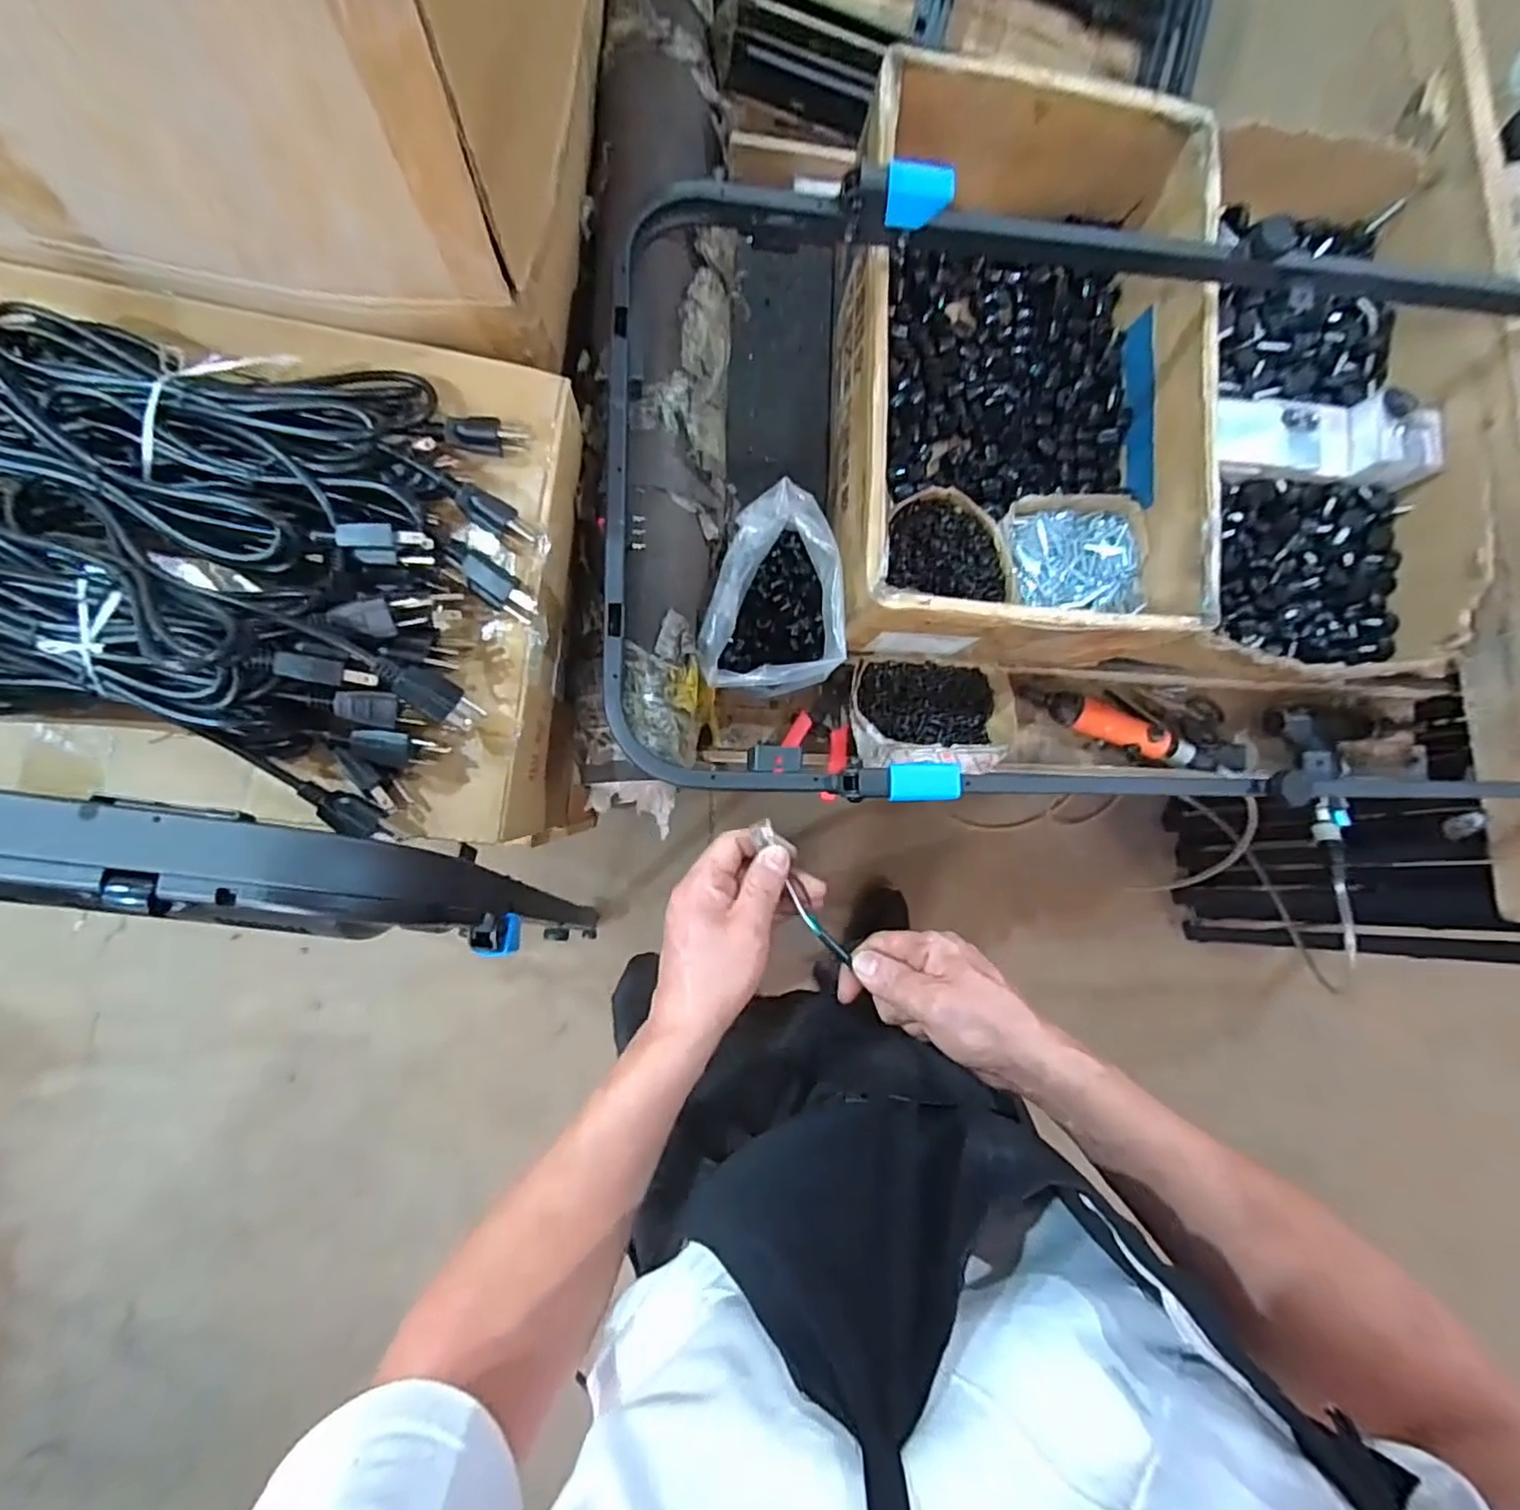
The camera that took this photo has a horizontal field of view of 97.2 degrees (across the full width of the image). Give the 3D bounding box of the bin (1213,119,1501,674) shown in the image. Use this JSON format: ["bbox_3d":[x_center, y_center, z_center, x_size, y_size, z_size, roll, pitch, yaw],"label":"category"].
[{"bbox_3d":[0.660,-0.409,0.773,0.287,0.125,0.646,-2,87,-7],"label":"bin"}]

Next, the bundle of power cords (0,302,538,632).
[{"bbox_3d":[-0.370,-0.202,0.421,0.455,0.056,0.180,18,85,-5],"label":"bundle of power cords"}]

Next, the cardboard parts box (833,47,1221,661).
[{"bbox_3d":[0.262,-0.378,0.696,0.360,0.159,0.538,2,87,-7],"label":"cardboard parts box"}]

